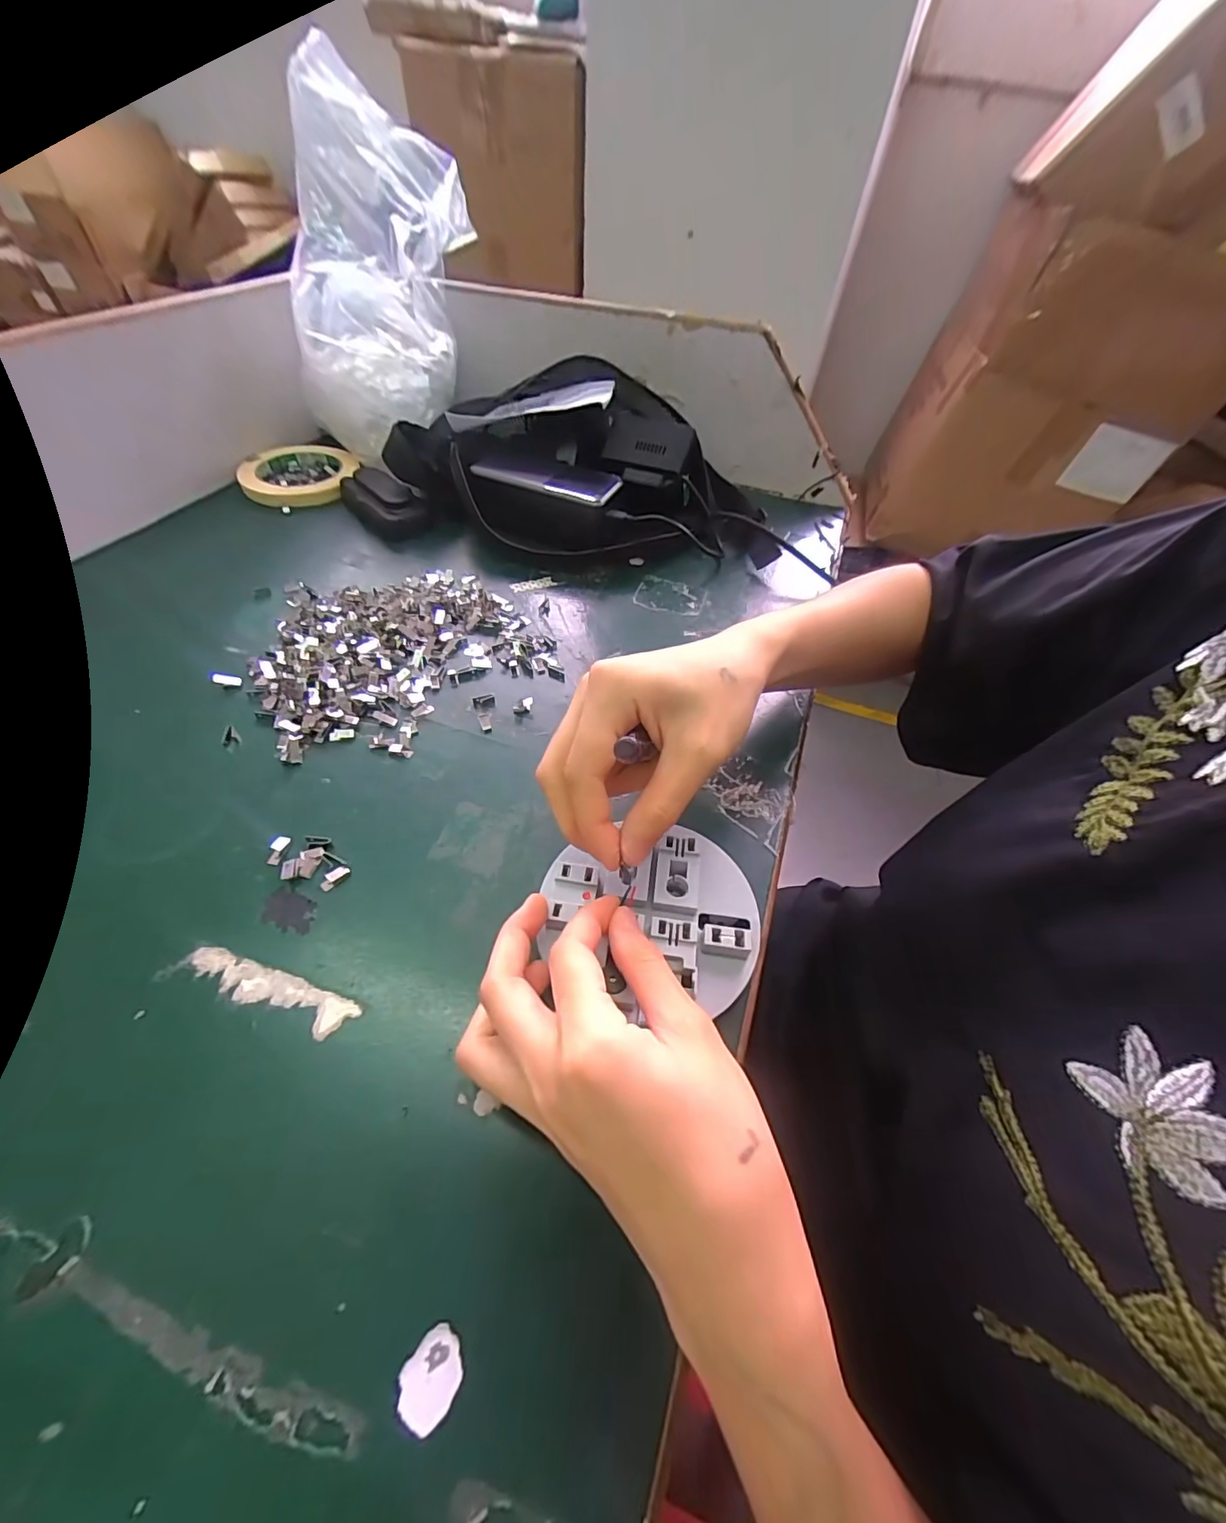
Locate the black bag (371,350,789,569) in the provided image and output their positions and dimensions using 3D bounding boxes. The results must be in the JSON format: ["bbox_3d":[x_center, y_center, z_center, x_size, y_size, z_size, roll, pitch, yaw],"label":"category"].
[{"bbox_3d":[-0.031,-0.263,0.484,0.330,0.134,0.179,-1,39,-3],"label":"black bag"}]

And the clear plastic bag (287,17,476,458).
[{"bbox_3d":[-0.204,-0.427,0.471,0.160,0.235,0.112,-16,42,-21],"label":"clear plastic bag"}]

